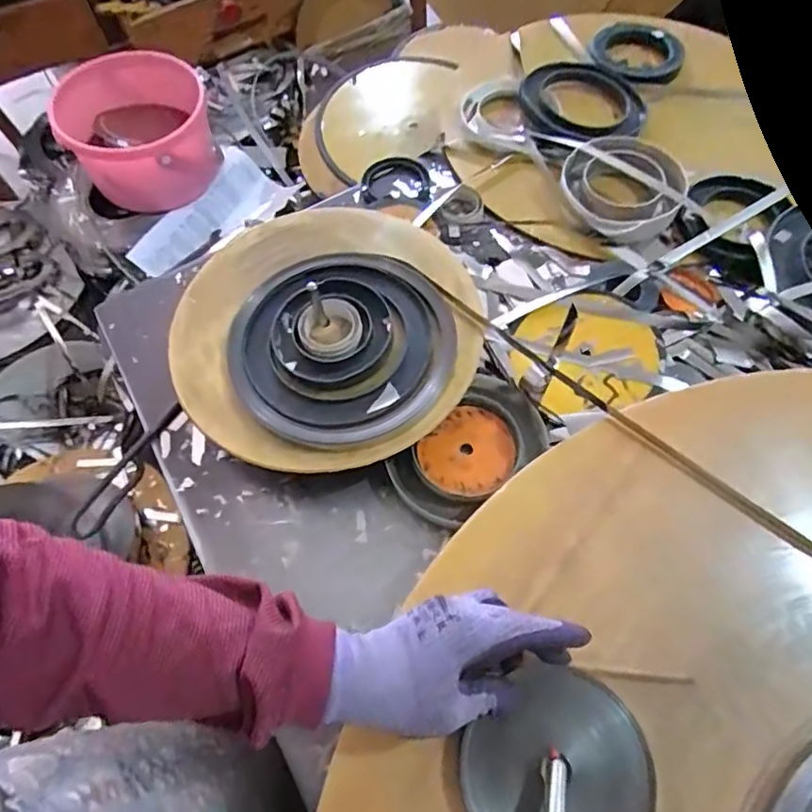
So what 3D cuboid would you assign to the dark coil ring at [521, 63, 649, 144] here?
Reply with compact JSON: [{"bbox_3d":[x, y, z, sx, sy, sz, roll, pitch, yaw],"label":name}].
[{"bbox_3d":[0.229,-0.384,0.722,0.153,0.029,0.141,-1,63,2],"label":"dark coil ring"}]

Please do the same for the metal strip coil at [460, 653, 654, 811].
[{"bbox_3d":[0.096,0.229,0.358,0.105,0.015,0.118,37,66,18],"label":"metal strip coil"}]

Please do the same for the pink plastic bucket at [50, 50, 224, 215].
[{"bbox_3d":[-0.406,-0.418,0.885,0.204,0.141,0.204,-1,63,2],"label":"pink plastic bucket"}]

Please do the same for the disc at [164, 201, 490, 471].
[{"bbox_3d":[-0.071,-0.074,0.540,0.266,0.038,0.283,-1,63,2],"label":"disc"}]

